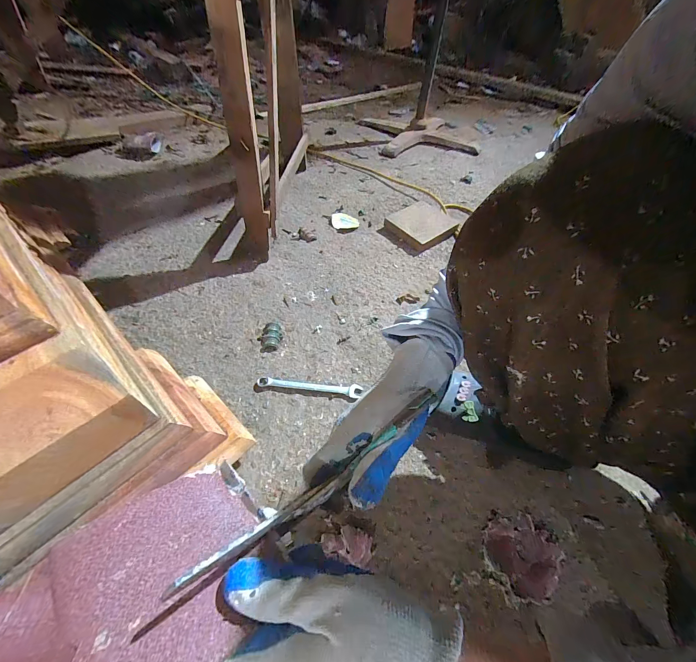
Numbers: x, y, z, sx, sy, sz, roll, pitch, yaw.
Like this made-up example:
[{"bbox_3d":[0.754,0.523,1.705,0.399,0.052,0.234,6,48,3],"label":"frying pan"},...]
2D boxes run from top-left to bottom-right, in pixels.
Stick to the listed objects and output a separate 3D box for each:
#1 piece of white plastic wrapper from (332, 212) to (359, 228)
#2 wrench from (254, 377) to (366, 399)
[{"bbox_3d":[-0.008,-0.309,0.879,0.077,0.005,0.075,1,49,-5],"label":"piece of white plastic wrapper"},{"bbox_3d":[-0.065,0.094,0.538,0.174,0.010,0.023,6,49,-1],"label":"wrench"}]

